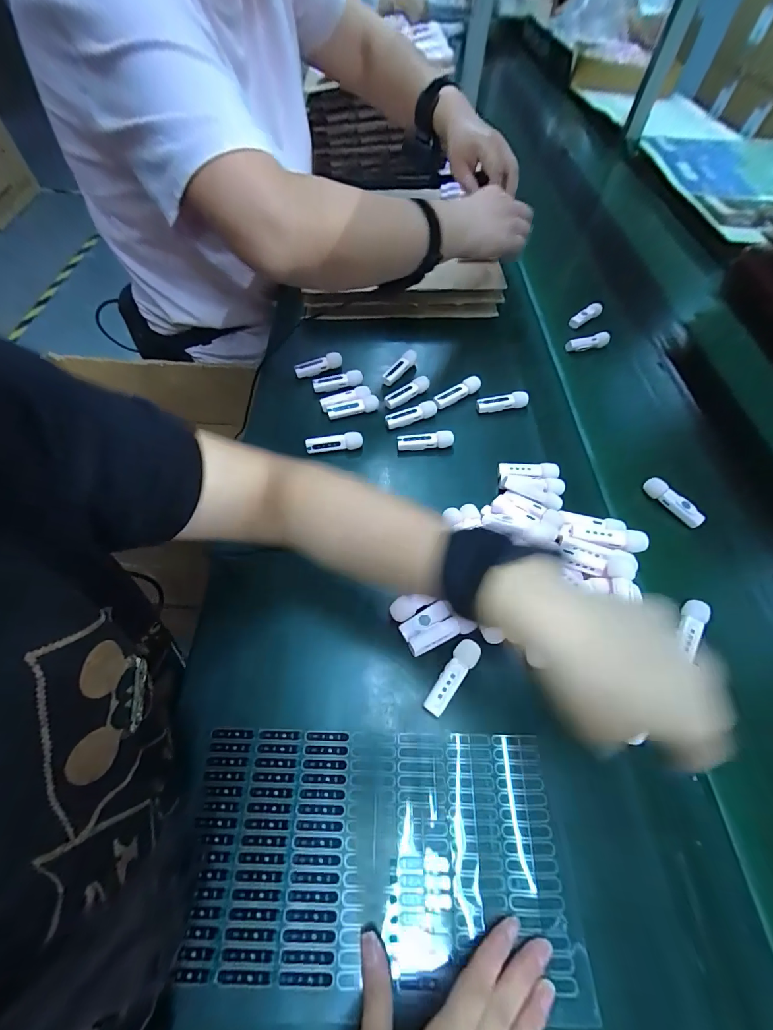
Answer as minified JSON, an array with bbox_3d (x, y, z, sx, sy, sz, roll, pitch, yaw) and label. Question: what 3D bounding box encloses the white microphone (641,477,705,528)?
[{"bbox_3d":[0.308,-0.015,0.404,0.016,0.018,0.064,-35,65,-19],"label":"white microphone"}]

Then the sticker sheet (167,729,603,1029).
[{"bbox_3d":[-0.006,0.230,0.257,0.249,0.005,0.142,1,59,0],"label":"sticker sheet"}]

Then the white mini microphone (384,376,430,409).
[{"bbox_3d":[0.025,-0.156,0.480,0.064,0.018,0.017,-25,62,-14],"label":"white mini microphone"}]

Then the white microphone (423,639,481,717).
[{"bbox_3d":[0.054,0.132,0.309,0.019,0.013,0.064,32,64,18],"label":"white microphone"}]

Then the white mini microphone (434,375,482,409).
[{"bbox_3d":[0.089,-0.156,0.473,0.069,0.013,0.015,-29,63,-16],"label":"white mini microphone"}]

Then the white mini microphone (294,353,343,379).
[{"bbox_3d":[-0.090,-0.200,0.506,0.065,0.021,0.014,-13,60,-11],"label":"white mini microphone"}]

